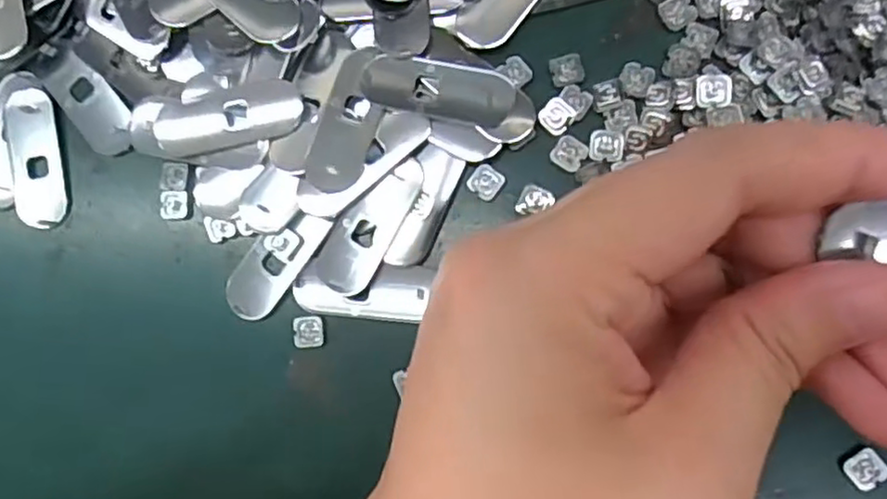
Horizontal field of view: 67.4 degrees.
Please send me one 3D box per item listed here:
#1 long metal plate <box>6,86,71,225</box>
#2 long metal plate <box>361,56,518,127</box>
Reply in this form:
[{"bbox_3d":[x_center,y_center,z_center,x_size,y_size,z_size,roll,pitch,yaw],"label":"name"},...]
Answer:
[{"bbox_3d":[-0.147,-0.033,0.240,0.017,0.005,0.050,-11,83,7],"label":"long metal plate"},{"bbox_3d":[-0.002,-0.052,0.216,0.050,0.004,0.017,12,87,10],"label":"long metal plate"}]

